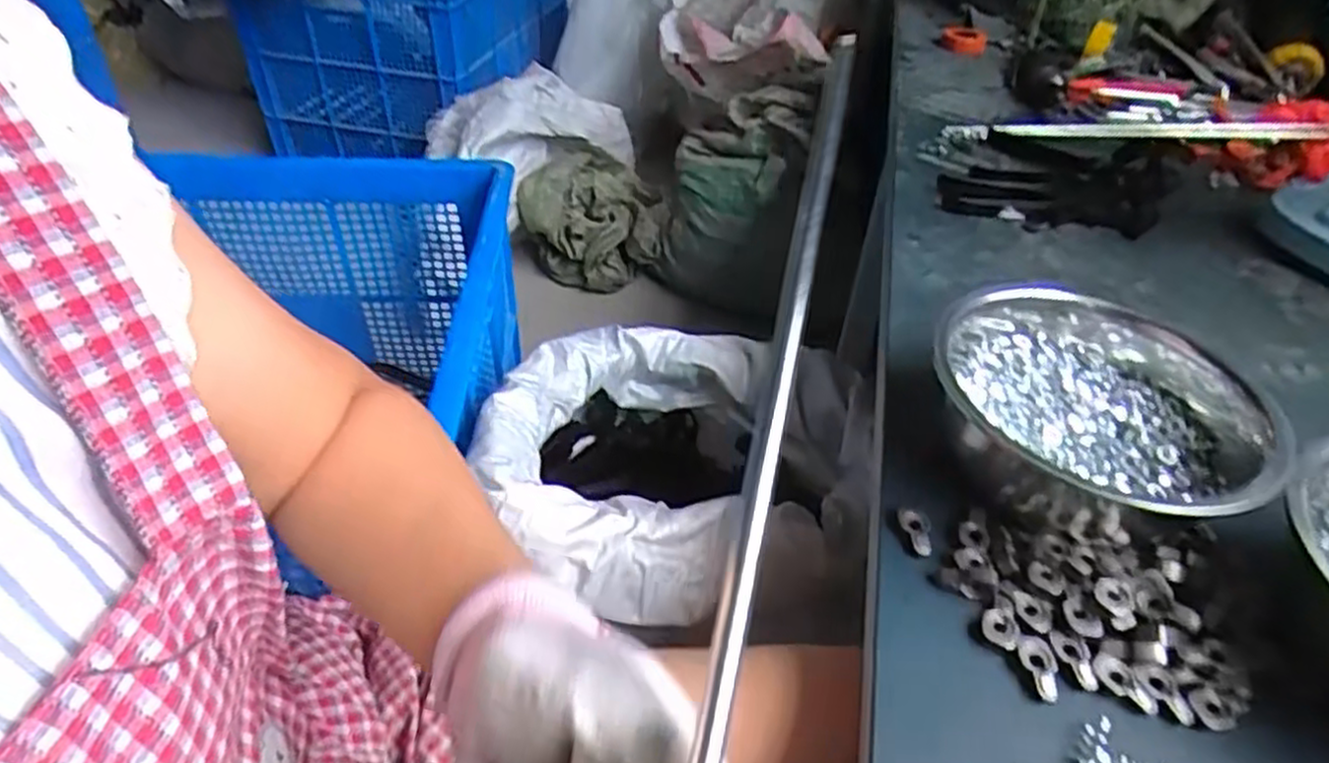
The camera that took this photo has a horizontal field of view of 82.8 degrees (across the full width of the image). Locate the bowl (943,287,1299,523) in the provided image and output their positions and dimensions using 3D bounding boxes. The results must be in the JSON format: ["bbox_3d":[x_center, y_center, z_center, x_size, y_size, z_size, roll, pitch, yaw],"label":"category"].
[{"bbox_3d":[0.242,0.027,0.434,0.155,0.078,0.161,3,41,-2],"label":"bowl"}]

